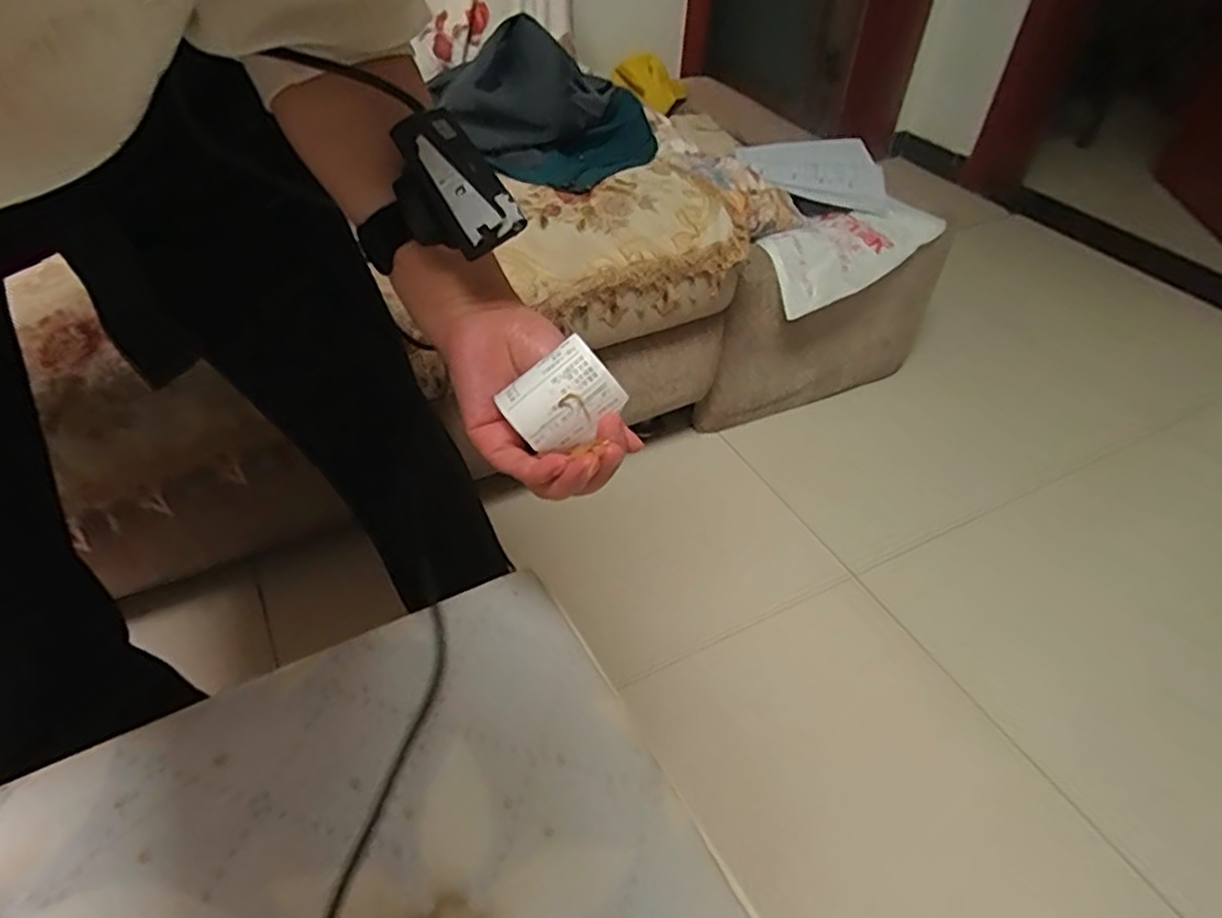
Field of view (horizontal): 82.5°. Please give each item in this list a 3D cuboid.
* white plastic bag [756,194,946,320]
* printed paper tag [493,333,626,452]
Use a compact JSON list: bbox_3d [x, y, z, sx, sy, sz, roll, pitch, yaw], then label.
[{"bbox_3d":[0.407,-0.362,1.186,0.366,0.093,0.140,-26,50,-26],"label":"white plastic bag"},{"bbox_3d":[-0.024,-0.031,0.362,0.052,0.043,0.007,-39,6,2],"label":"printed paper tag"}]

